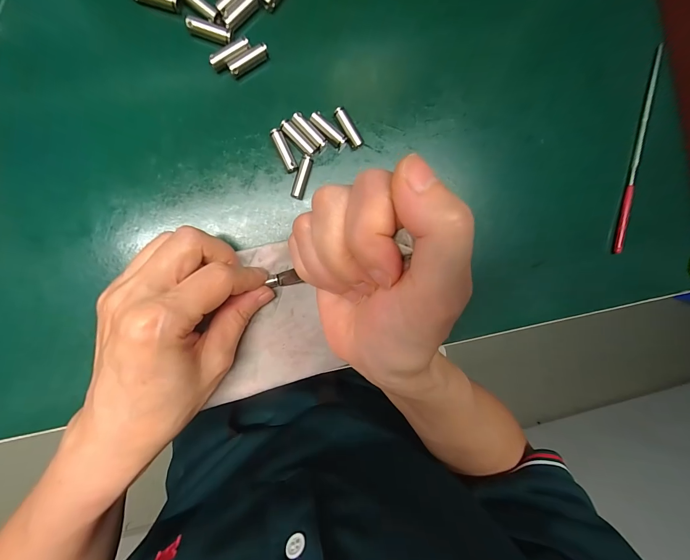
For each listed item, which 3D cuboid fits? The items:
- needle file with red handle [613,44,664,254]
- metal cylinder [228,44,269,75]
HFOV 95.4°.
[{"bbox_3d":[0.197,-0.085,0.211,0.004,0.007,0.133,8,95,-9],"label":"needle file with red handle"},{"bbox_3d":[-0.055,-0.127,0.181,0.024,0.005,0.007,-32,99,-4],"label":"metal cylinder"}]

